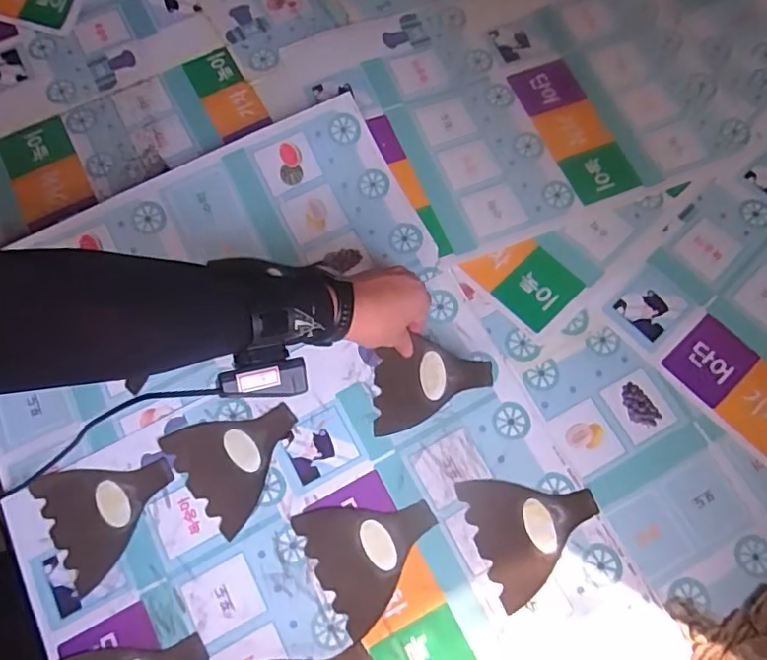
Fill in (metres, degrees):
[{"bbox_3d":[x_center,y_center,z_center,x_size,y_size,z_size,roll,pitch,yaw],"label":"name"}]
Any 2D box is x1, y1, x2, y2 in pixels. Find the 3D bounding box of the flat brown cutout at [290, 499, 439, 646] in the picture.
[{"bbox_3d":[-0.008,0.205,0.546,0.121,0.004,0.118,-31,73,-10],"label":"flat brown cutout"}]

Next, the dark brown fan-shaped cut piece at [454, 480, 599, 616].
[{"bbox_3d":[0.148,0.189,0.553,0.120,0.006,0.116,-19,71,-6],"label":"dark brown fan-shaped cut piece"}]

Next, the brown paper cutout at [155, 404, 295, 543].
[{"bbox_3d":[-0.145,0.123,0.582,0.119,0.004,0.117,-38,74,-12],"label":"brown paper cutout"}]

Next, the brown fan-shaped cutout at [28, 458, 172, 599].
[{"bbox_3d":[-0.268,0.175,0.566,0.121,0.006,0.116,-30,73,-11],"label":"brown fan-shaped cutout"}]

